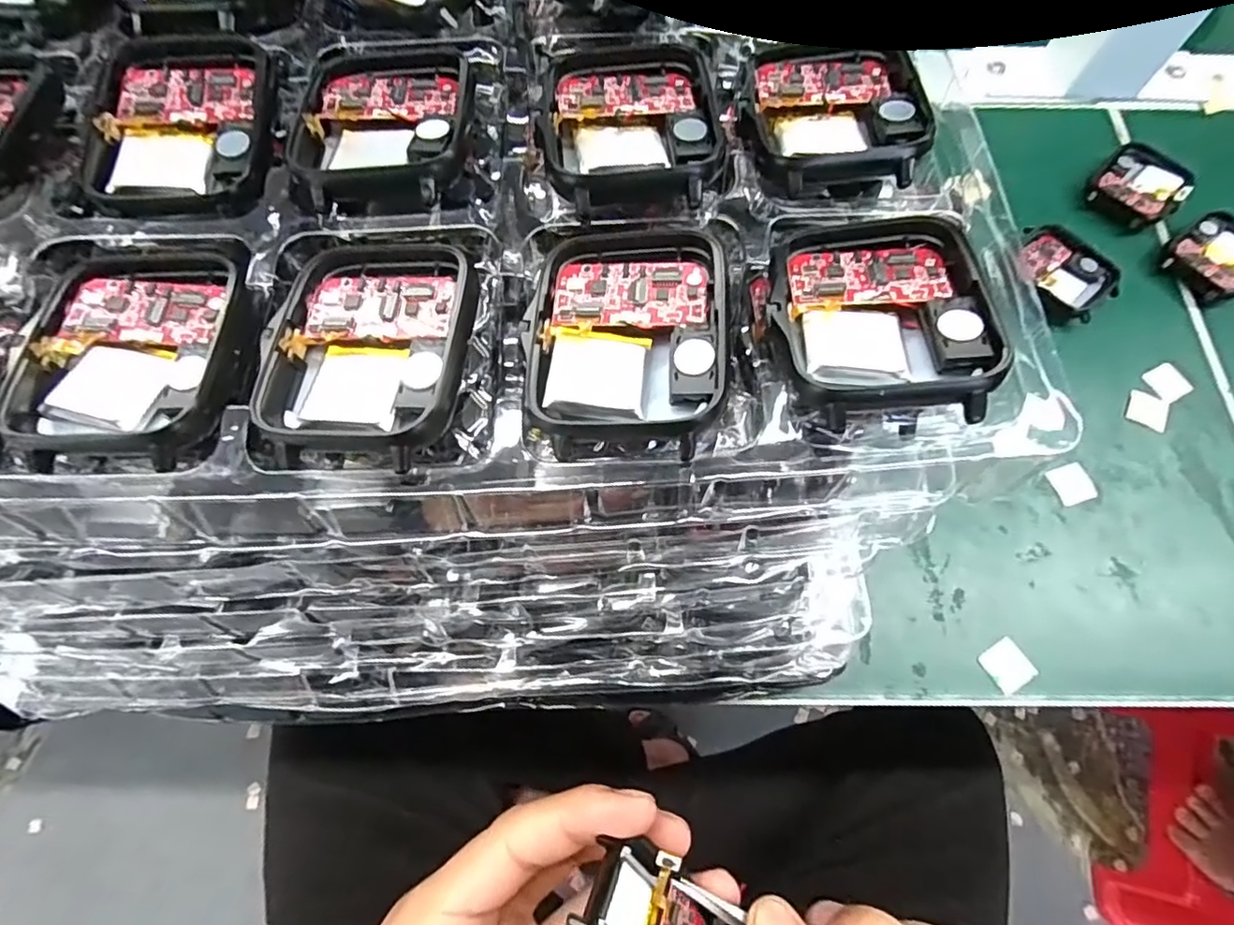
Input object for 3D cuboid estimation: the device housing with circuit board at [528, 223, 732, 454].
[{"bbox_3d":[0.002,-0.026,0.115,0.037,0.008,0.047,9,69,5],"label":"device housing with circuit board"}]

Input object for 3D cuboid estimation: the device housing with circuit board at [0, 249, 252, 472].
[{"bbox_3d":[-0.093,-0.022,0.116,0.041,0.006,0.047,-1,69,1],"label":"device housing with circuit board"}]

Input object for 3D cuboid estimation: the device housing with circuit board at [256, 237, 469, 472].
[{"bbox_3d":[-0.048,-0.025,0.115,0.038,0.010,0.048,7,69,4],"label":"device housing with circuit board"}]

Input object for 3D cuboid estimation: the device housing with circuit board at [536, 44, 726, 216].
[{"bbox_3d":[0.003,-0.076,0.132,0.038,0.006,0.048,-5,69,-1],"label":"device housing with circuit board"}]

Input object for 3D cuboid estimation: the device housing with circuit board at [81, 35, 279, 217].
[{"bbox_3d":[-0.097,-0.078,0.134,0.039,0.008,0.049,-5,69,-1],"label":"device housing with circuit board"}]

